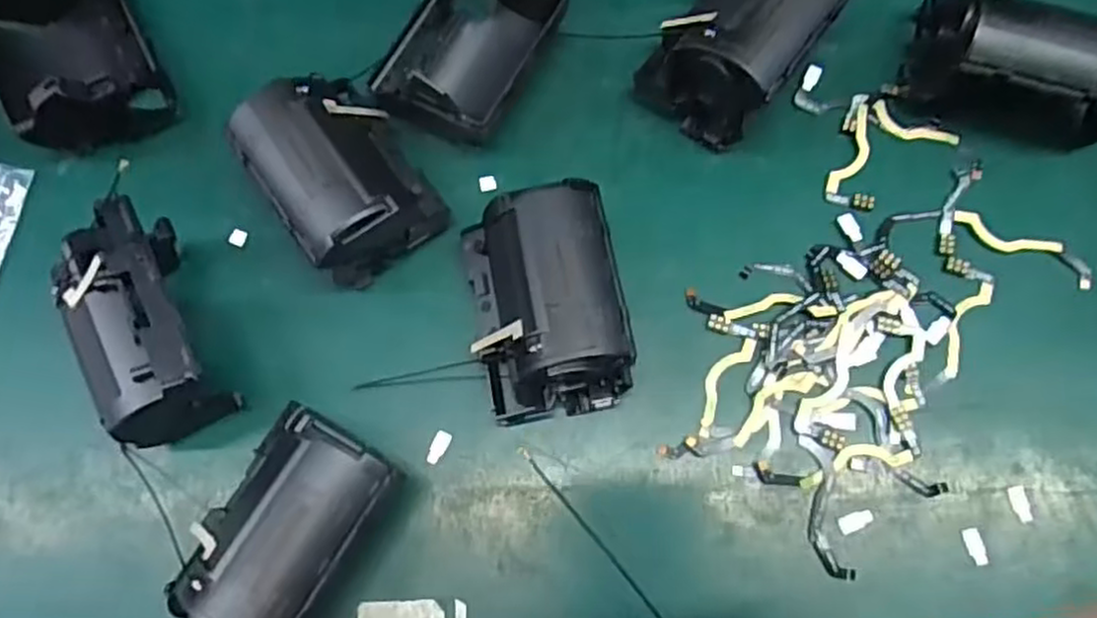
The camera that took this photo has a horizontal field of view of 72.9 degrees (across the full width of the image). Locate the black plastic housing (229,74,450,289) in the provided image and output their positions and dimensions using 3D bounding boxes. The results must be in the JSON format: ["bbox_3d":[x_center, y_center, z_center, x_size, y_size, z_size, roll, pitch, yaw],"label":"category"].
[{"bbox_3d":[-0.074,-0.049,0.263,0.051,0.040,0.072,-31,75,-7],"label":"black plastic housing"}]

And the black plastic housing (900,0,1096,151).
[{"bbox_3d":[0.167,-0.086,0.264,0.073,0.042,0.032,17,73,7],"label":"black plastic housing"}]

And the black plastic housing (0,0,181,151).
[{"bbox_3d":[-0.184,-0.099,0.283,0.053,0.034,0.076,-28,75,-6],"label":"black plastic housing"}]

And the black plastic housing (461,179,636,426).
[{"bbox_3d":[0.001,-0.002,0.248,0.045,0.041,0.070,-10,74,-1],"label":"black plastic housing"}]

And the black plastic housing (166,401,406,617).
[{"bbox_3d":[-0.076,0.069,0.229,0.042,0.042,0.068,24,74,9],"label":"black plastic housing"}]

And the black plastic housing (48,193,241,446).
[{"bbox_3d":[-0.135,0.006,0.247,0.042,0.045,0.073,-27,74,-5],"label":"black plastic housing"}]

